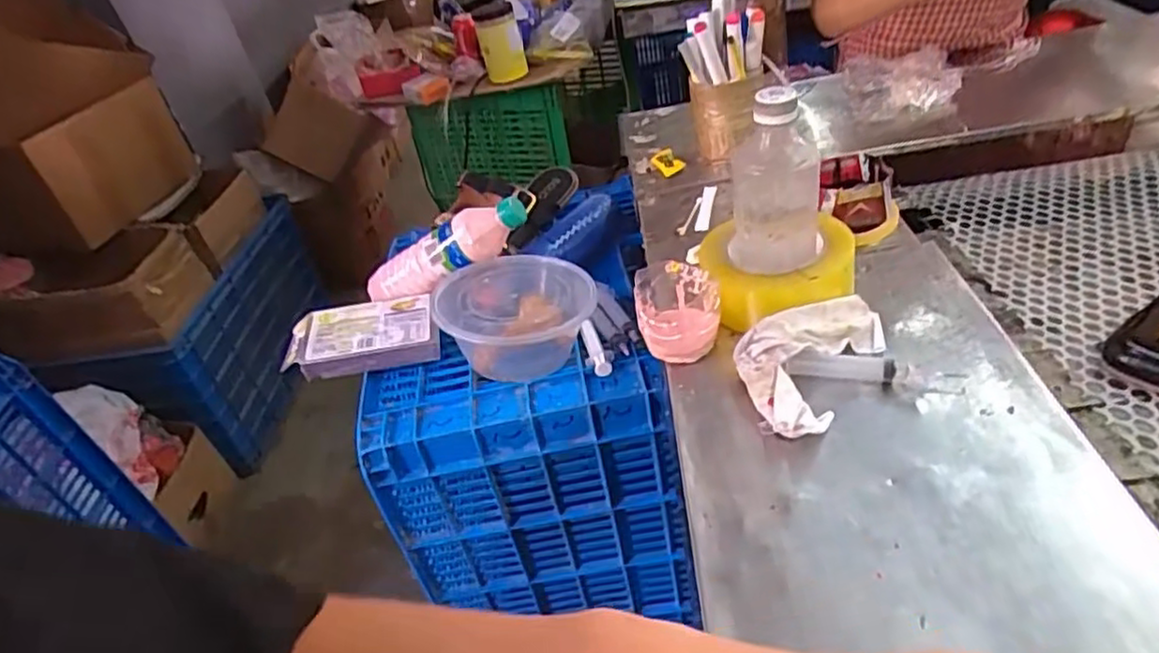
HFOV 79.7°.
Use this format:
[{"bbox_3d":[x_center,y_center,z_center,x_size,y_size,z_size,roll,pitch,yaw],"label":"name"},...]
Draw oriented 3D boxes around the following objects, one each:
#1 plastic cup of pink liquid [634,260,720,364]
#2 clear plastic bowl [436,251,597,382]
[{"bbox_3d":[0.079,-0.011,0.558,0.066,0.063,0.067,-7,37,11],"label":"plastic cup of pink liquid"},{"bbox_3d":[-0.066,-0.001,0.744,0.157,0.089,0.157,-11,36,2],"label":"clear plastic bowl"}]

